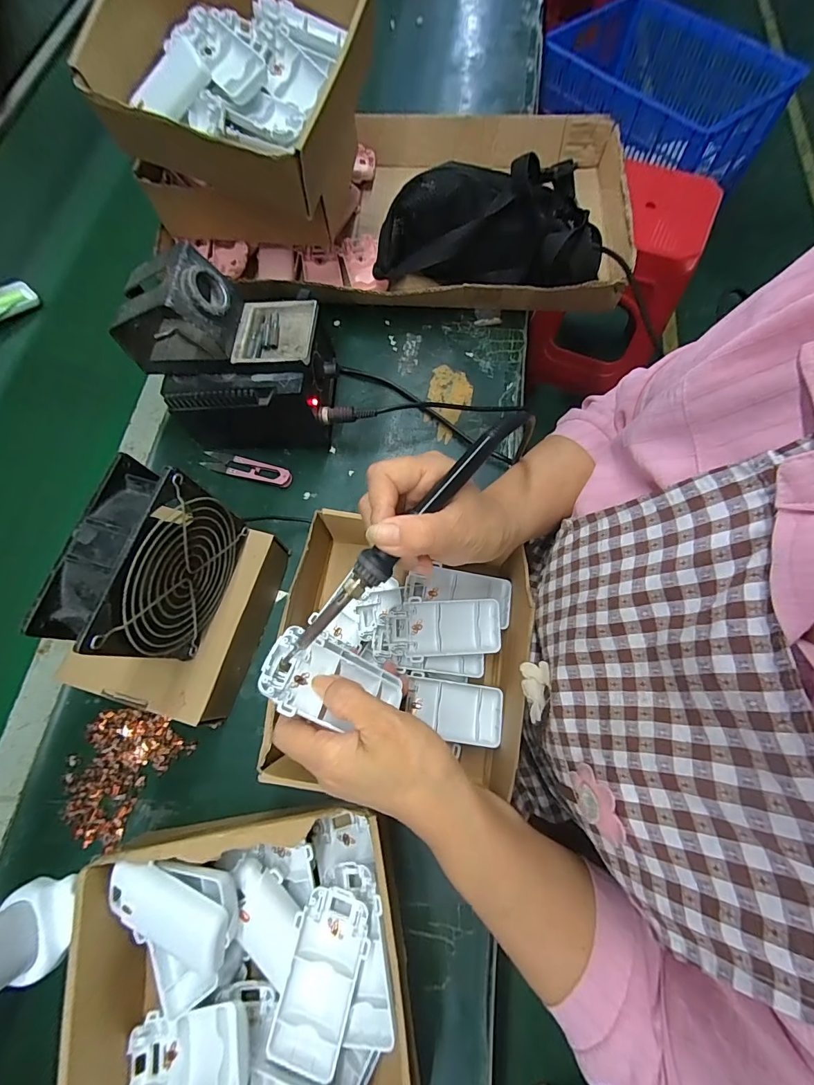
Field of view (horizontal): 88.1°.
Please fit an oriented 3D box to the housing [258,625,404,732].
[{"bbox_3d":[-0.048,0.096,0.278,0.093,0.013,0.055,30,45,-10],"label":"housing"}]

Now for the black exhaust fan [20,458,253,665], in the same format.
[{"bbox_3d":[-0.176,0.019,0.300,0.043,0.112,0.117,14,72,7],"label":"black exhaust fan"}]

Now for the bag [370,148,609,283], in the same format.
[{"bbox_3d":[0.097,-0.362,0.482,0.246,0.118,0.146,10,72,5],"label":"bag"}]

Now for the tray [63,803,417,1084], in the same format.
[{"bbox_3d":[-0.114,0.301,0.281,0.224,0.073,0.205,-11,71,-2],"label":"tray"}]

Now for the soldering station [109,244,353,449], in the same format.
[{"bbox_3d":[-0.159,-0.179,0.407,0.177,0.158,0.114,1,71,2],"label":"soldering station"}]

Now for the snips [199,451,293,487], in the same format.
[{"bbox_3d":[-0.173,-0.081,0.452,0.103,0.009,0.023,15,72,7],"label":"snips"}]

